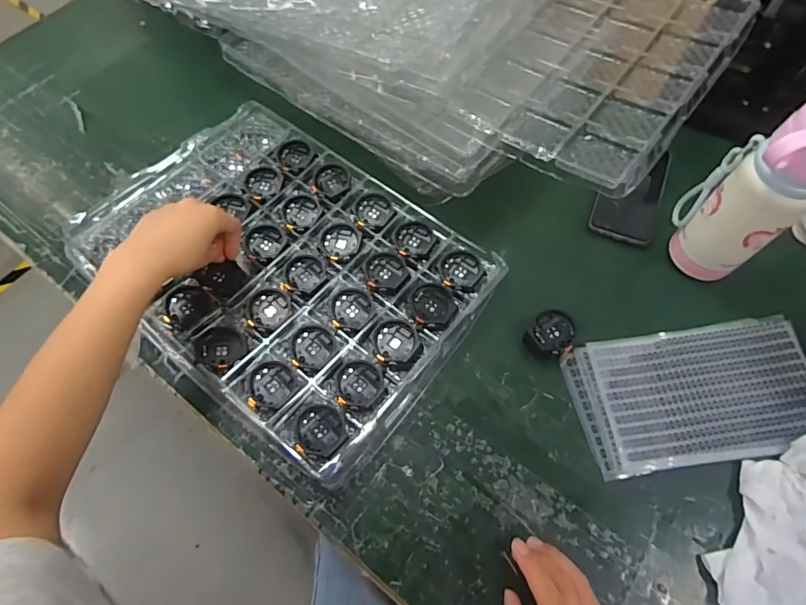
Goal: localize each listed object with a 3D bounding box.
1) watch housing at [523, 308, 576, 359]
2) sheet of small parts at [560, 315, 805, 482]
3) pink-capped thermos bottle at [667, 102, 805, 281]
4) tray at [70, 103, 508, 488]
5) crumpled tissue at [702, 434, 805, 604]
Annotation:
[{"bbox_3d":[0.160,0.034,0.509,0.042,0.026,0.045,33,67,18],"label":"watch housing"},{"bbox_3d":[0.302,0.090,0.484,0.247,0.012,0.136,-9,62,-4],"label":"sheet of small parts"},{"bbox_3d":[0.343,-0.104,0.462,0.069,0.208,0.070,-1,62,1],"label":"pink-capped thermos bottle"},{"bbox_3d":[-0.145,-0.044,0.553,0.436,0.039,0.313,36,68,18],"label":"tray"},{"bbox_3d":[0.380,0.188,0.423,0.245,0.026,0.111,-27,66,-11],"label":"crumpled tissue"}]

